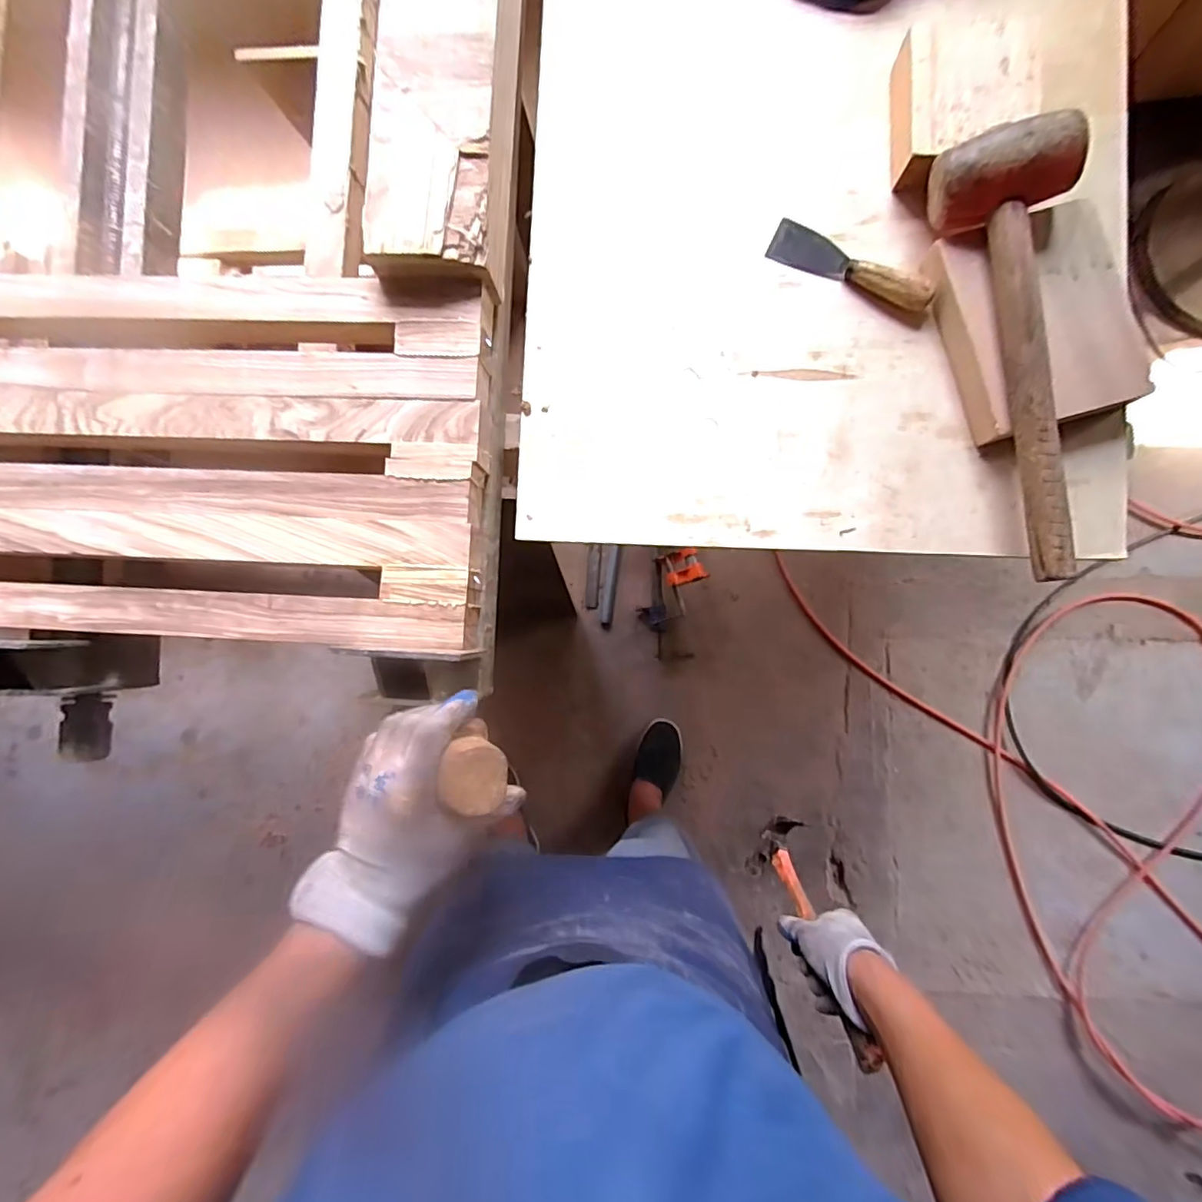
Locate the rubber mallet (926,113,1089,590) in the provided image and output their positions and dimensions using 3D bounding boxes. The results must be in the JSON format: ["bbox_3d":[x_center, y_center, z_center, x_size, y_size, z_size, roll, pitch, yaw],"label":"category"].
[{"bbox_3d":[0.393,-0.222,0.497,0.097,0.066,0.396,-10,85,3],"label":"rubber mallet"}]

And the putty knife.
[{"bbox_3d":[0.253,-0.338,0.565,0.166,0.029,0.034,30,90,6],"label":"putty knife"}]

